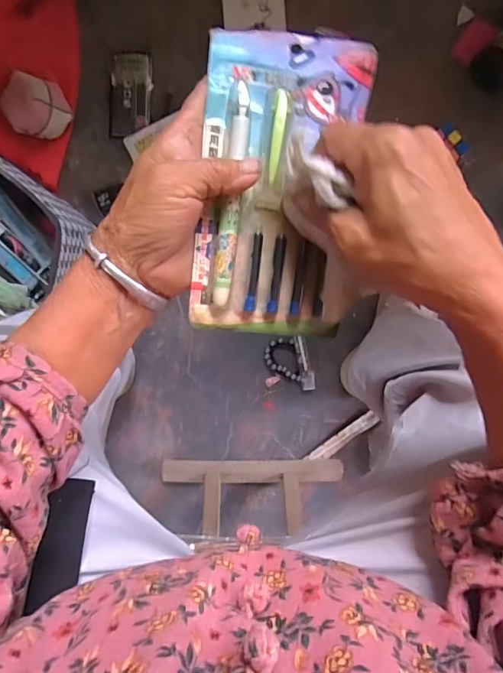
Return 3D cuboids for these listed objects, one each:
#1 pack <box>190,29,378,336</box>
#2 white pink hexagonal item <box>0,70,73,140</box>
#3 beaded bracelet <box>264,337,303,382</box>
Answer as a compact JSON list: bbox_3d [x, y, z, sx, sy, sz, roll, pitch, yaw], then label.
[{"bbox_3d":[0.019,-0.089,0.263,0.094,0.021,0.175,4,96,-16],"label":"pack"},{"bbox_3d":[-0.318,-0.337,0.651,0.088,0.050,0.082,-37,90,1],"label":"white pink hexagonal item"},{"bbox_3d":[0.051,0.037,0.711,0.062,0.014,0.069,1,90,1],"label":"beaded bracelet"}]

